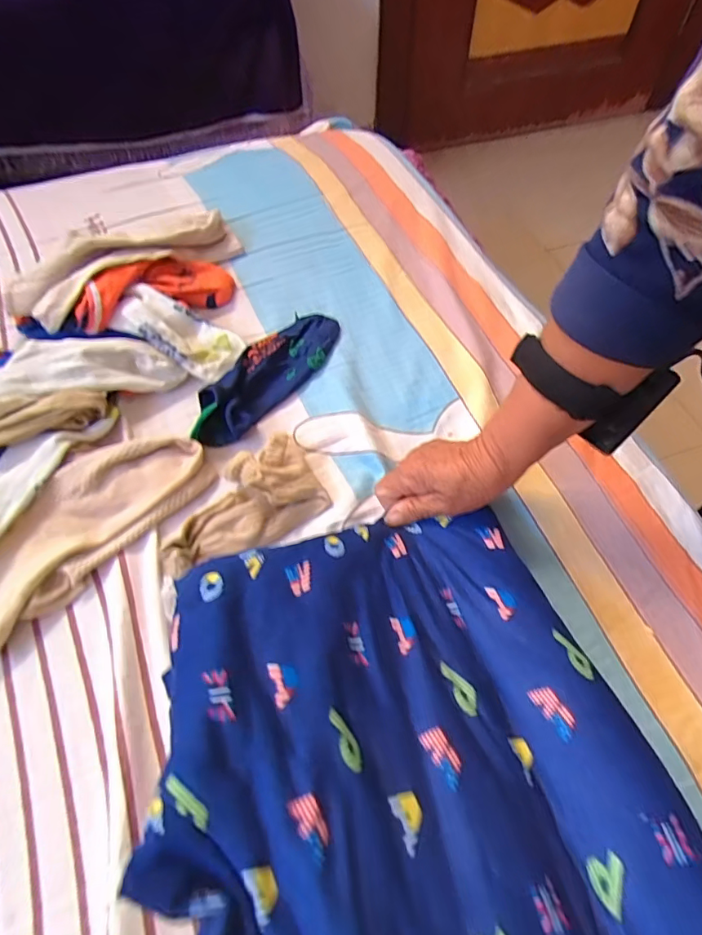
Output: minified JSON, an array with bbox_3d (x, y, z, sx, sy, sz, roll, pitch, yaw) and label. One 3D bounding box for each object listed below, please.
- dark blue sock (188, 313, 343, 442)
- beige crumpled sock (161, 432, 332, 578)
[{"bbox_3d":[-0.079,-0.095,0.471,0.062,0.035,0.185,35,65,19],"label":"dark blue sock"},{"bbox_3d":[-0.091,0.030,0.397,0.134,0.029,0.077,-32,64,-17],"label":"beige crumpled sock"}]

